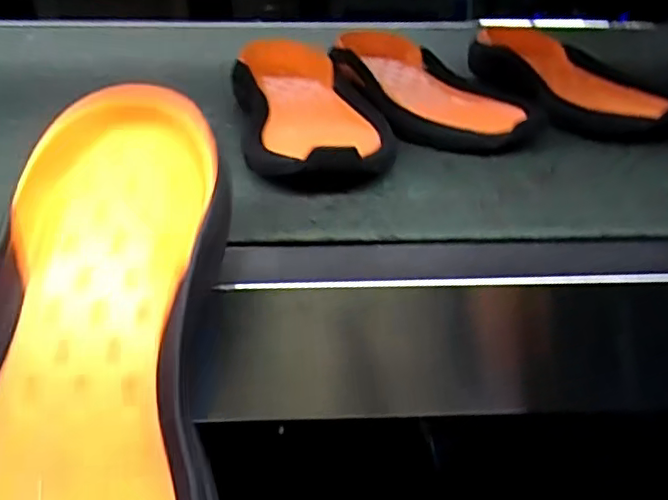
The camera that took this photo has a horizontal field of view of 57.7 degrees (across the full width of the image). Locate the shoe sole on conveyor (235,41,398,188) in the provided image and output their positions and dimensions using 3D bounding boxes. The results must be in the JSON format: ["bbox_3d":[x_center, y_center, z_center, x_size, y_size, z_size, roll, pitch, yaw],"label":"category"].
[{"bbox_3d":[-0.027,-0.129,0.526,0.112,0.049,0.312,-6,30,-9],"label":"shoe sole on conveyor"}]

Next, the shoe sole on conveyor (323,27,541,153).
[{"bbox_3d":[0.070,-0.158,0.576,0.117,0.057,0.290,-11,31,-19],"label":"shoe sole on conveyor"}]

